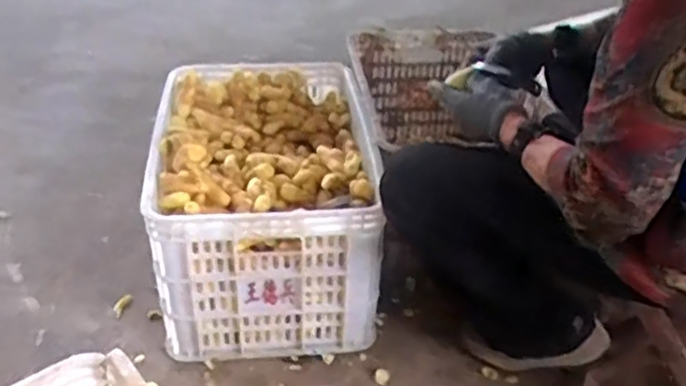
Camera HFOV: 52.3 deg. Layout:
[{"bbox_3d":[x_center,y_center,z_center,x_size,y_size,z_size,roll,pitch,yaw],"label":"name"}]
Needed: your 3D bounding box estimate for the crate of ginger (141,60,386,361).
[{"bbox_3d":[-0.133,0.022,1.186,0.341,0.302,0.412,-5,38,-7],"label":"crate of ginger"}]

